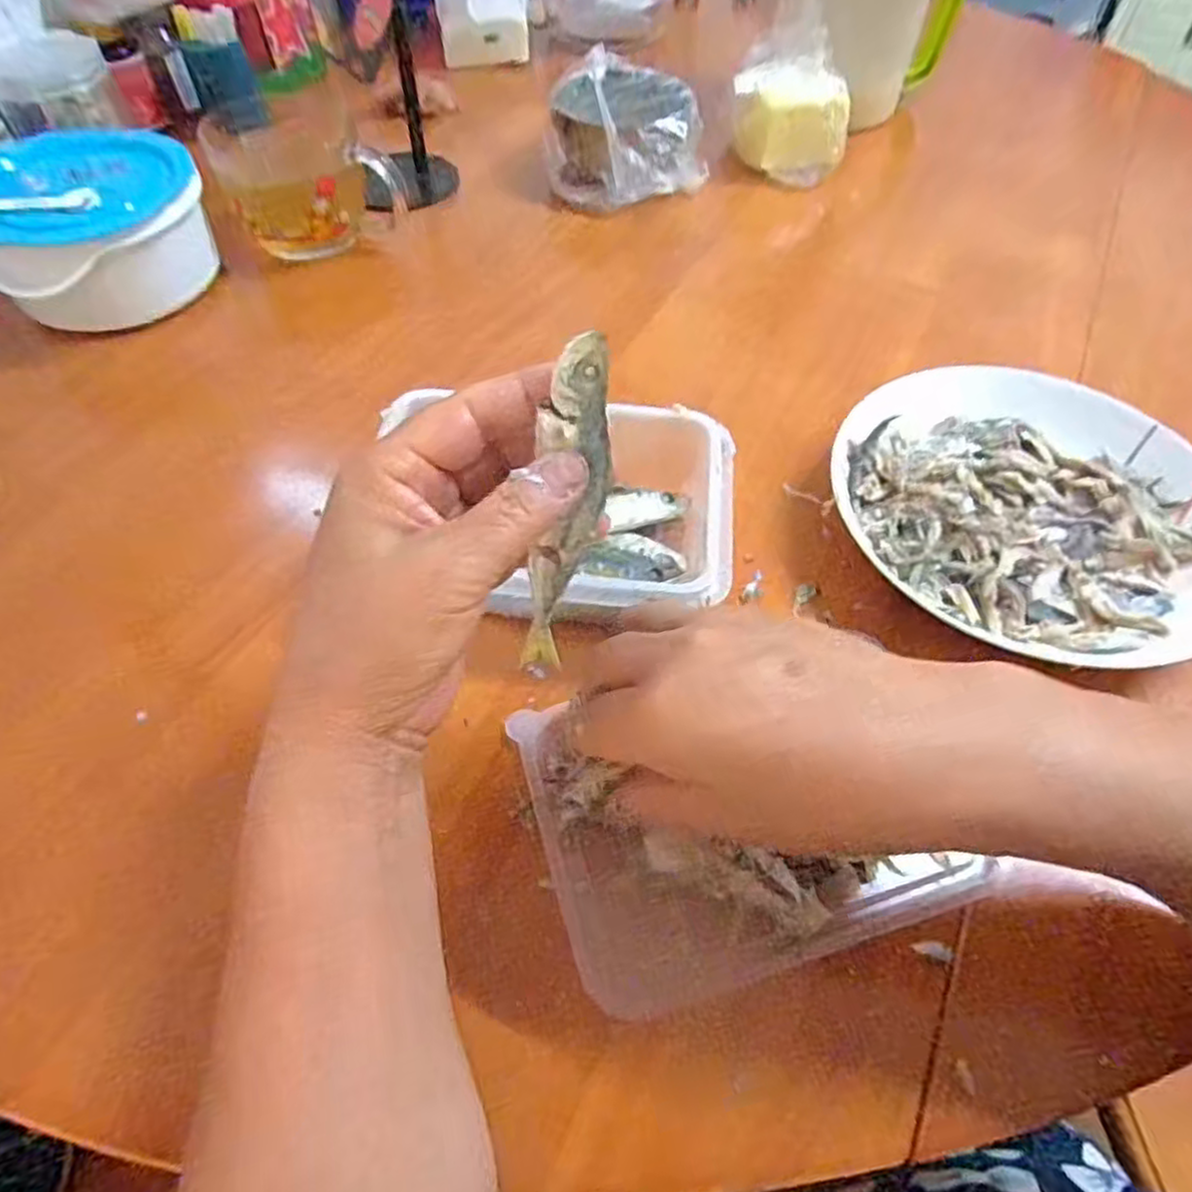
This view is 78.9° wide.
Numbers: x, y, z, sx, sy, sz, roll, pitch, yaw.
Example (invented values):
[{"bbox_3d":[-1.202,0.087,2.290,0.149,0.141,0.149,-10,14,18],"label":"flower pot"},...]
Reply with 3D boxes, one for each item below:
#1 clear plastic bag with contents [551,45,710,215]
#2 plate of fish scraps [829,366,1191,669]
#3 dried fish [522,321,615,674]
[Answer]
[{"bbox_3d":[0.027,-0.393,0.624,0.125,0.075,0.141,1,54,1],"label":"clear plastic bag with contents"},{"bbox_3d":[0.230,-0.048,0.392,0.196,0.042,0.185,-1,55,1],"label":"plate of fish scraps"},{"bbox_3d":[-0.010,-0.027,0.251,0.023,0.119,0.009,18,24,14],"label":"dried fish"}]

